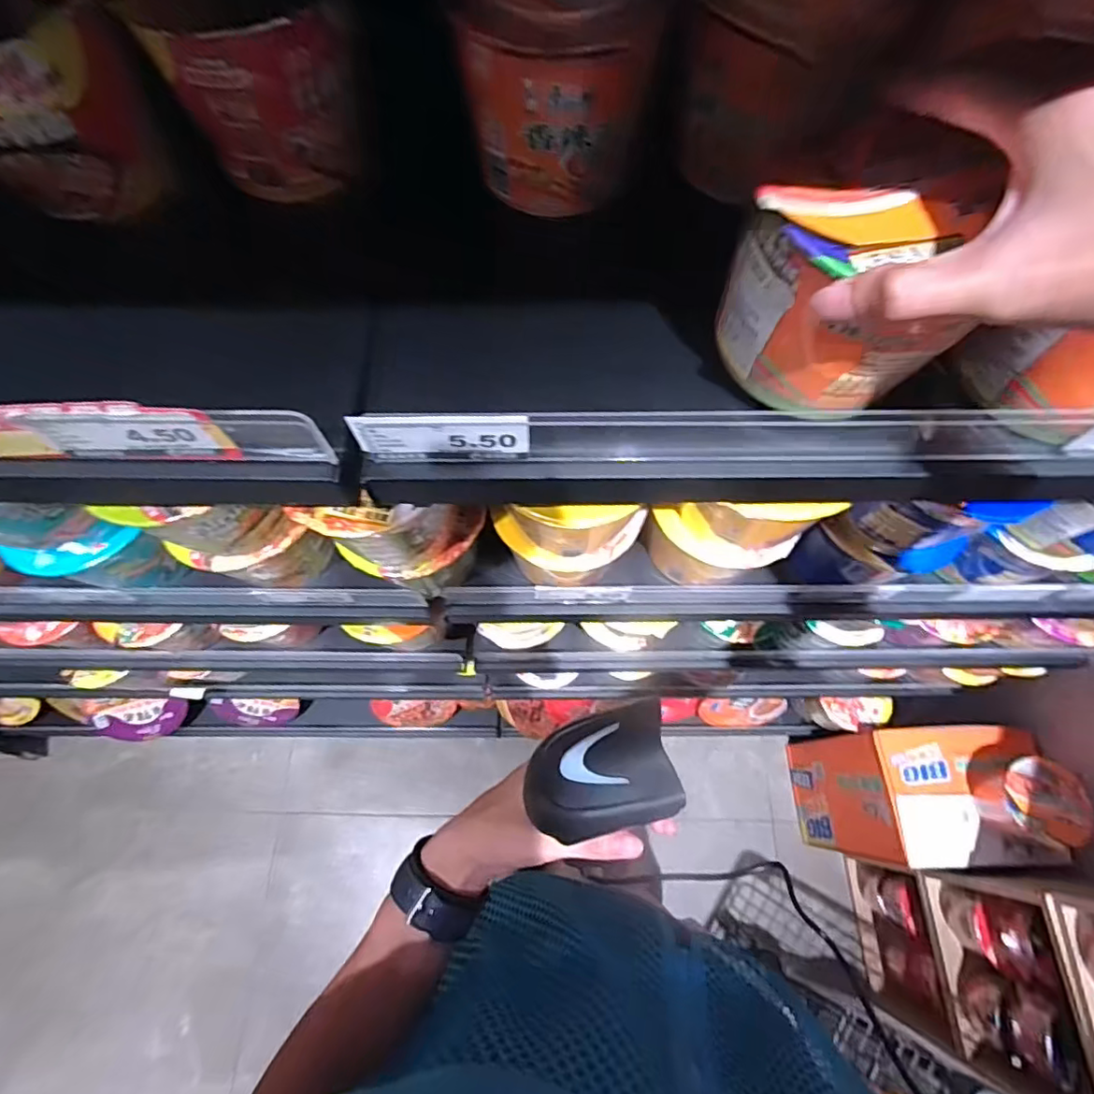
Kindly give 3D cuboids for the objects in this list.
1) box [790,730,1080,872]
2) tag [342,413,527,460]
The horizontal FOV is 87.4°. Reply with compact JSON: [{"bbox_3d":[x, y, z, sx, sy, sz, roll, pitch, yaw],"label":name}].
[{"bbox_3d":[0.724,0.498,1.166,0.260,0.428,0.221,-2,68,-1],"label":"box"},{"bbox_3d":[-0.055,-0.059,0.304,0.089,0.037,0.007,-1,68,-1],"label":"tag"}]

